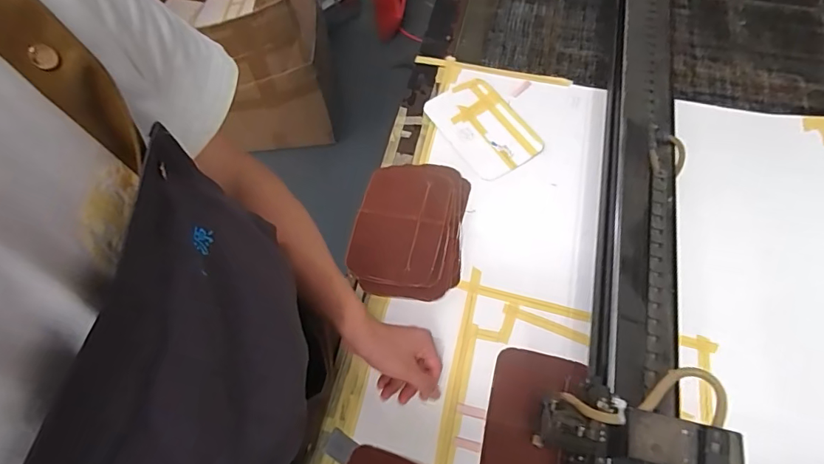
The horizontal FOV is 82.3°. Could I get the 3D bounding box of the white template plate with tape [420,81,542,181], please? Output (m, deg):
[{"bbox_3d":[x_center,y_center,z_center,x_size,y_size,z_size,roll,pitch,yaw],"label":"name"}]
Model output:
[{"bbox_3d":[0.125,-0.189,0.840,0.137,0.010,0.202,-33,66,-14],"label":"white template plate with tape"}]

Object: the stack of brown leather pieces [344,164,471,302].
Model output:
[{"bbox_3d":[-0.003,-0.010,0.737,0.166,0.033,0.230,7,64,6],"label":"stack of brown leather pieces"}]

